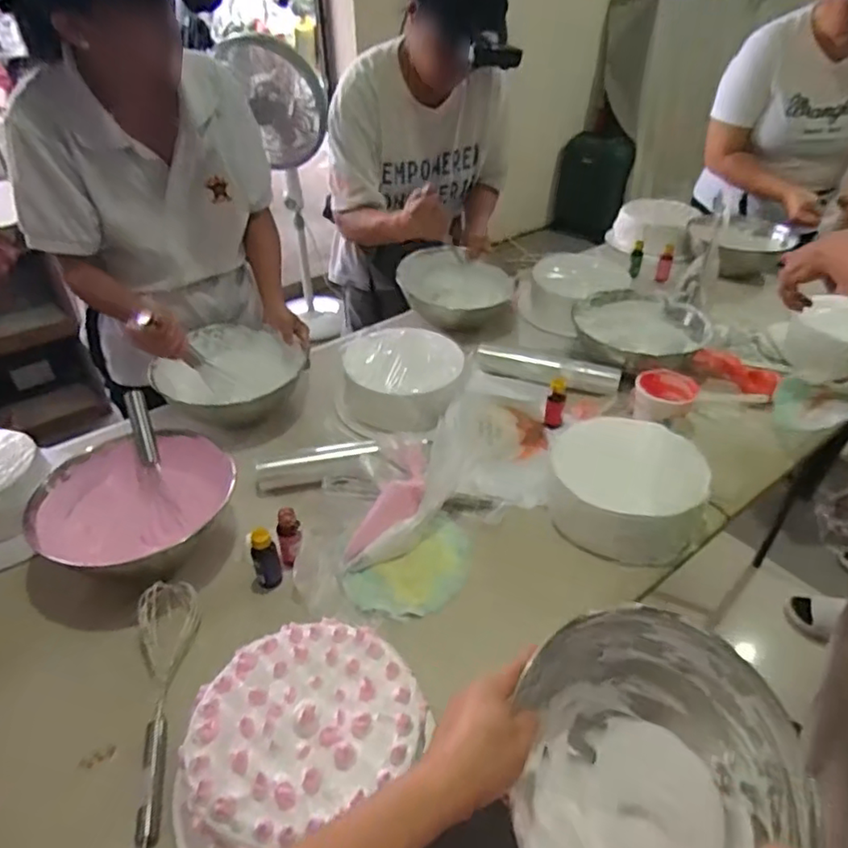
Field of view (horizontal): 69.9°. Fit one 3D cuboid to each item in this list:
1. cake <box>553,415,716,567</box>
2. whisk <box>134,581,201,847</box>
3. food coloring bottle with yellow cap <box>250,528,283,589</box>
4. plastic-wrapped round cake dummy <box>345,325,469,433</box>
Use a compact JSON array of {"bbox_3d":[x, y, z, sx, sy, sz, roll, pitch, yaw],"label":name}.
[{"bbox_3d":[0.270,0.081,0.820,0.197,0.088,0.203,4,37,5],"label":"cake"},{"bbox_3d":[-0.281,0.282,0.624,0.063,0.049,0.277,-5,37,-6],"label":"whisk"},{"bbox_3d":[-0.192,0.161,0.735,0.030,0.080,0.030,-13,39,-16],"label":"food coloring bottle with yellow cap"},{"bbox_3d":[-0.036,-0.079,1.027,0.196,0.075,0.224,4,37,5],"label":"plastic-wrapped round cake dummy"}]

